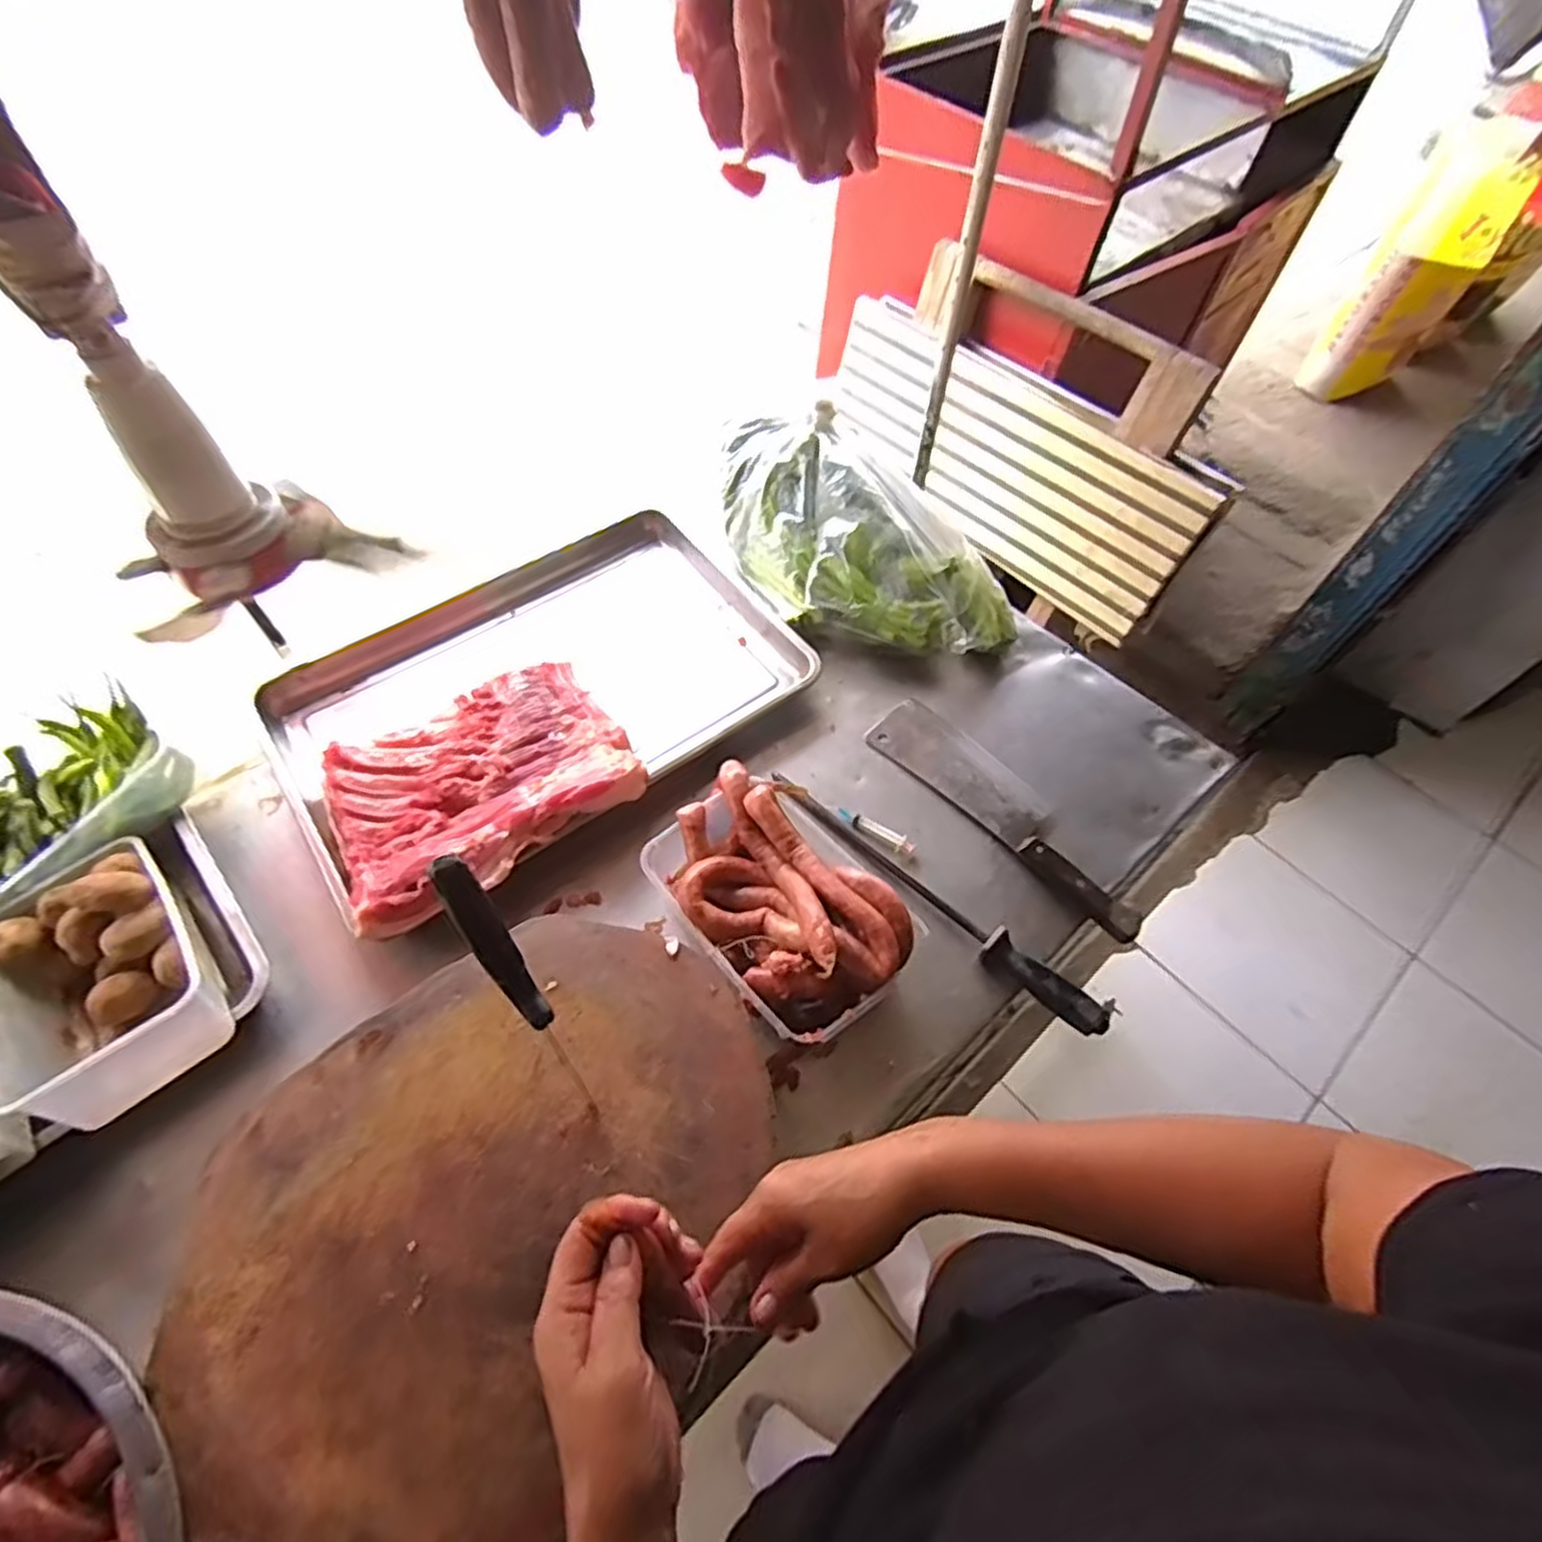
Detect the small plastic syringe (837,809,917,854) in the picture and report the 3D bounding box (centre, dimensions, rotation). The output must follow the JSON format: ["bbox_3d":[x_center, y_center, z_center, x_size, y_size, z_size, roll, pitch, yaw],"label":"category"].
[{"bbox_3d":[0.115,0.065,0.837,0.089,0.008,0.021,28,61,14],"label":"small plastic syringe"}]

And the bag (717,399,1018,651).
[{"bbox_3d":[0.090,-0.277,0.964,0.431,0.144,0.215,39,64,20],"label":"bag"}]

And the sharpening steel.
[{"bbox_3d":[0.159,0.126,0.780,0.403,0.029,0.037,35,63,18],"label":"sharpening steel"}]

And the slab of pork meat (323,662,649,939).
[{"bbox_3d":[-0.306,0.007,0.815,0.298,0.041,0.235,-25,62,-17],"label":"slab of pork meat"}]

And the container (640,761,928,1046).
[{"bbox_3d":[0.009,0.116,0.746,0.182,0.099,0.270,-34,65,-21],"label":"container"}]

